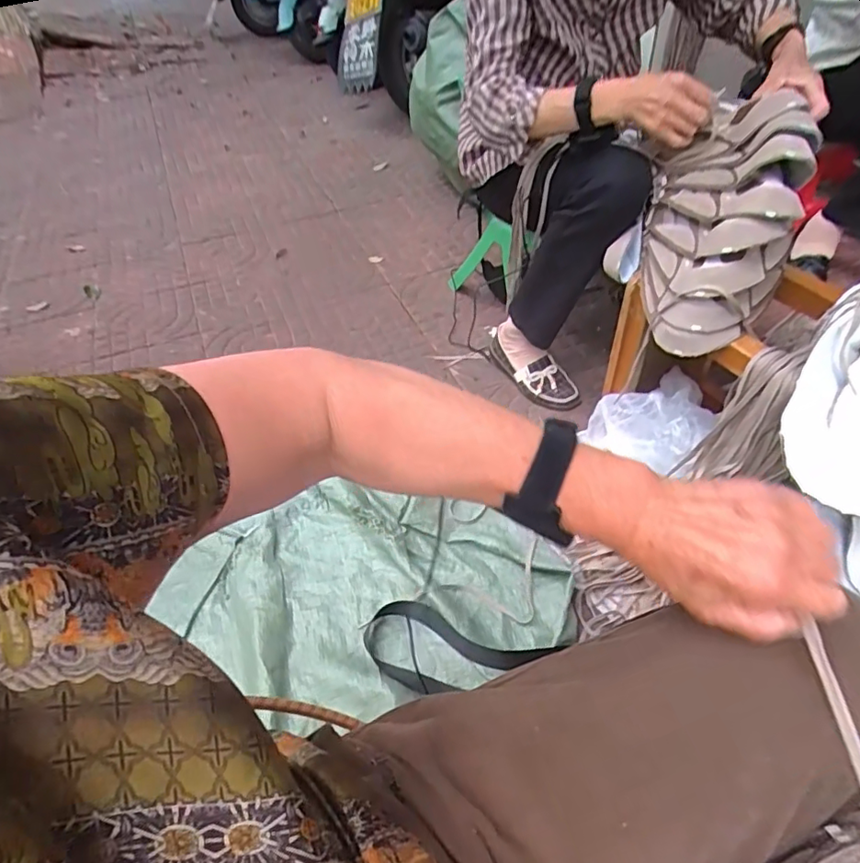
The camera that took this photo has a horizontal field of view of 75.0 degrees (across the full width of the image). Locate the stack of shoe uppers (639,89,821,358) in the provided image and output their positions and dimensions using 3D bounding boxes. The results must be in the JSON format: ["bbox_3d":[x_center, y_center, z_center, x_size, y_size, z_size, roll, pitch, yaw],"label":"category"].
[{"bbox_3d":[0.414,-0.297,0.838,0.140,0.359,0.243,13,15,-36],"label":"stack of shoe uppers"}]

